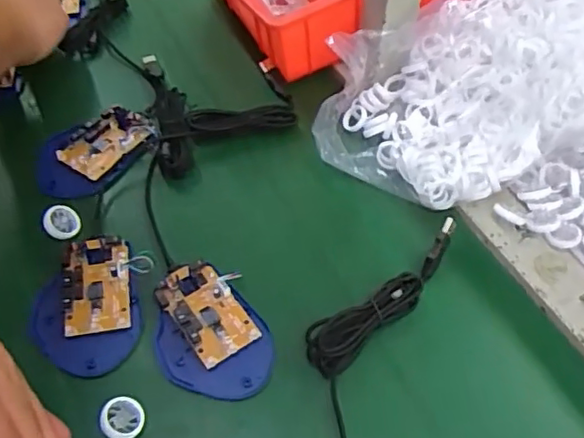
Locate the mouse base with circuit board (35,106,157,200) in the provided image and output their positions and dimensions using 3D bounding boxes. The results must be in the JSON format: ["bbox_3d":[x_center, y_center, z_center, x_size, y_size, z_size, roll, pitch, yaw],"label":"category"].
[{"bbox_3d":[-0.168,-0.057,0.517,0.105,0.020,0.063,-28,59,-21],"label":"mouse base with circuit board"}]

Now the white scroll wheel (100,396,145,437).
[{"bbox_3d":[-0.107,0.127,0.378,0.026,0.014,0.026,1,53,-1],"label":"white scroll wheel"}]

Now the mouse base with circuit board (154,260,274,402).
[{"bbox_3d":[-0.060,0.077,0.419,0.072,0.014,0.105,-23,57,-18],"label":"mouse base with circuit board"}]

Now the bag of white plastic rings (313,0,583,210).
[{"bbox_3d":[0.180,-0.122,0.520,0.317,0.105,0.183,-11,54,-10],"label":"bag of white plastic rings"}]

